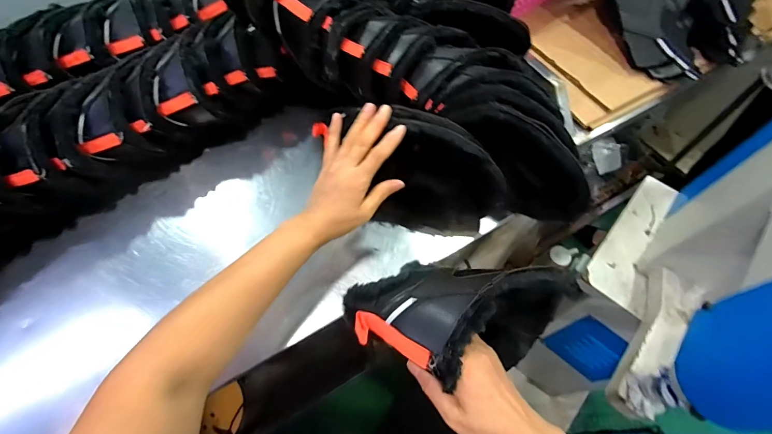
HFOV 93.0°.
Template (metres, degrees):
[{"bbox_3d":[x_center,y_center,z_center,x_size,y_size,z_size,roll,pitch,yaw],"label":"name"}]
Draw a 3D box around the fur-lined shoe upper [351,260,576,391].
[{"bbox_3d":[0.103,0.098,0.359,0.246,0.103,0.092,10,53,-36],"label":"fur-lined shoe upper"}]

